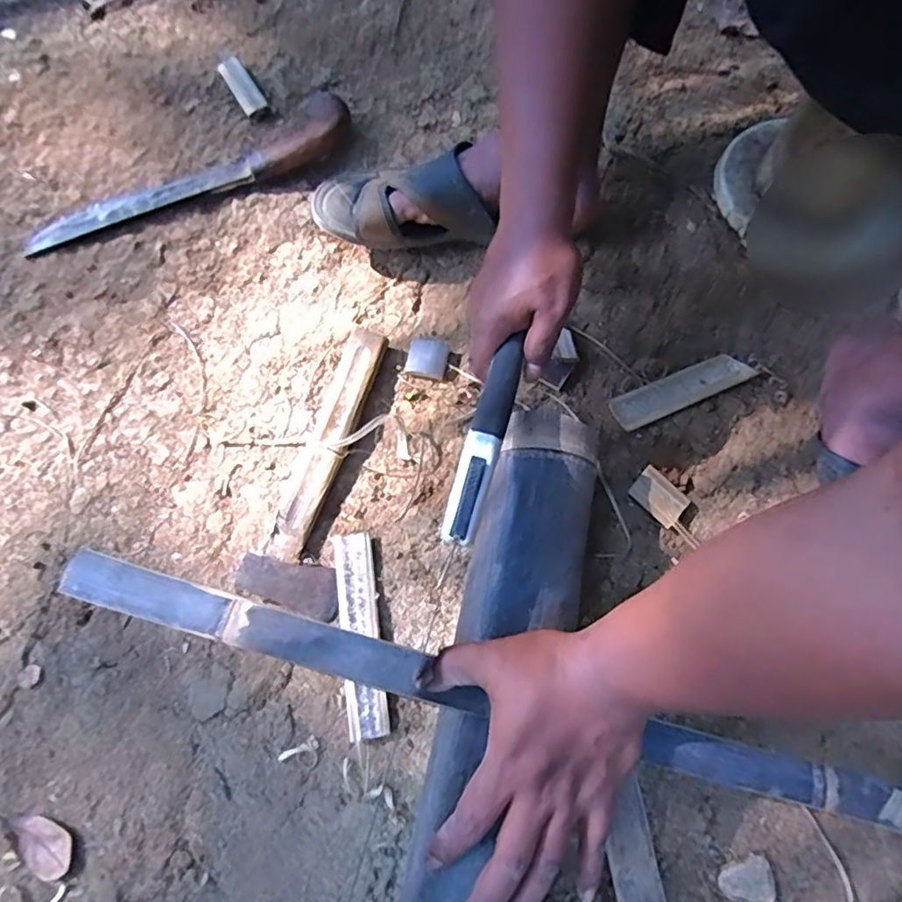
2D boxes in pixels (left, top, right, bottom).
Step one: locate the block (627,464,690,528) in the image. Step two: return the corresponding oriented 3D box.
[{"bbox_3d":[0.191,0.042,0.528,0.035,0.012,0.050,-40,73,-12],"label":"block"}]

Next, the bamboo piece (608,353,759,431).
[{"bbox_3d":[0.227,-0.061,0.567,0.144,0.009,0.035,-24,71,-7],"label":"bamboo piece"}]

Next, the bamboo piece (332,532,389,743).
[{"bbox_3d":[-0.077,0.152,0.484,0.033,0.013,0.163,-9,69,-2],"label":"bamboo piece"}]

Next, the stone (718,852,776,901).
[{"bbox_3d":[0.222,0.320,0.428,0.038,0.004,0.030,2,69,2],"label":"stone"}]

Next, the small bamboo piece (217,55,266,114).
[{"bbox_3d":[-0.261,-0.456,0.712,0.030,0.015,0.101,-29,71,-9],"label":"small bamboo piece"}]

